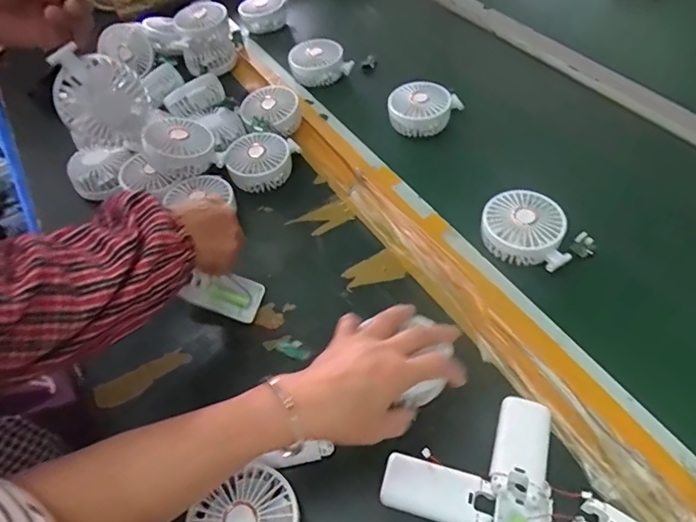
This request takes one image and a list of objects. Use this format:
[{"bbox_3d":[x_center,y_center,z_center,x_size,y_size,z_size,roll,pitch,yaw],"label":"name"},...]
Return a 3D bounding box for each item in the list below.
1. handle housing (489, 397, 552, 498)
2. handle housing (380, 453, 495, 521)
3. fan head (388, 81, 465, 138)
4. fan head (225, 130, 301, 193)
[{"bbox_3d":[0.154,0.160,0.421,0.047,0.014,0.084,11,54,16],"label":"handle housing"},{"bbox_3d":[0.076,0.199,0.413,0.091,0.010,0.045,10,54,15],"label":"handle housing"},{"bbox_3d":[0.107,-0.222,0.707,0.097,0.049,0.084,-35,56,-19],"label":"fan head"},{"bbox_3d":[-0.117,-0.139,0.669,0.101,0.046,0.086,-17,52,-6],"label":"fan head"}]

